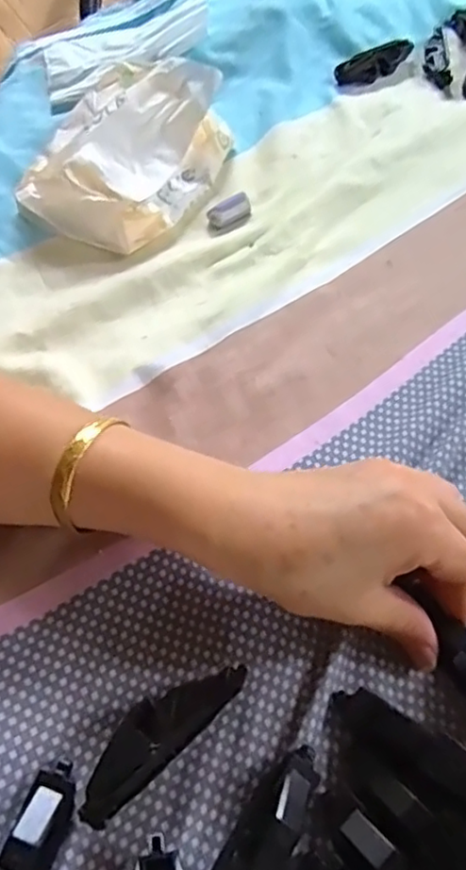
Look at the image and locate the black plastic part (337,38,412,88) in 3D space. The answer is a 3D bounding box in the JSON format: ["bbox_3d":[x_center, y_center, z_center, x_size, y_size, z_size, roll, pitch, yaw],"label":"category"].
[{"bbox_3d":[0.119,-0.306,0.519,0.078,0.015,0.020,-30,64,-19],"label":"black plastic part"}]

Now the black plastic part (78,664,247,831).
[{"bbox_3d":[-0.030,0.118,0.254,0.080,0.023,0.022,-38,67,-23],"label":"black plastic part"}]

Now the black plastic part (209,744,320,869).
[{"bbox_3d":[0.011,0.154,0.234,0.025,0.020,0.076,31,62,16],"label":"black plastic part"}]

